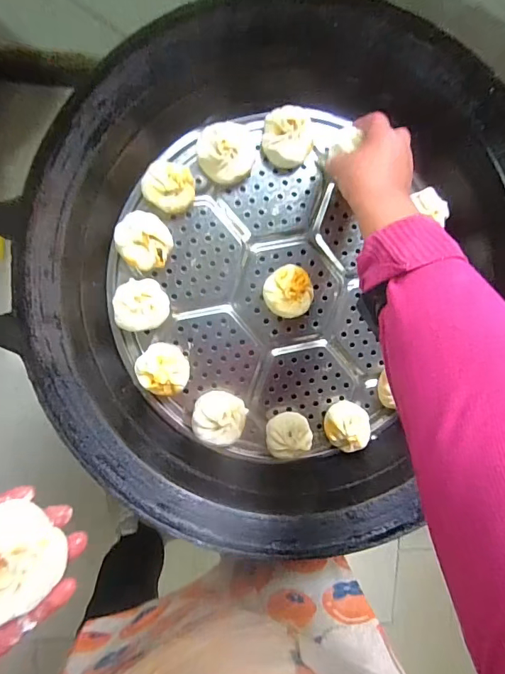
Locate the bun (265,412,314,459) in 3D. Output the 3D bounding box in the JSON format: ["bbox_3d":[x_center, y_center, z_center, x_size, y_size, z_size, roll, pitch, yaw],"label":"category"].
[{"bbox_3d":[0.048,0.126,0.556,0.056,0.030,0.058,-1,95,-7],"label":"bun"}]

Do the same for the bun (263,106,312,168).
[{"bbox_3d":[0.043,-0.242,0.524,0.057,0.034,0.063,8,94,-8],"label":"bun"}]

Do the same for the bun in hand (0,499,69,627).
[{"bbox_3d":[-0.155,0.142,0.280,0.032,0.056,0.059,-7,100,37],"label":"bun in hand"}]

